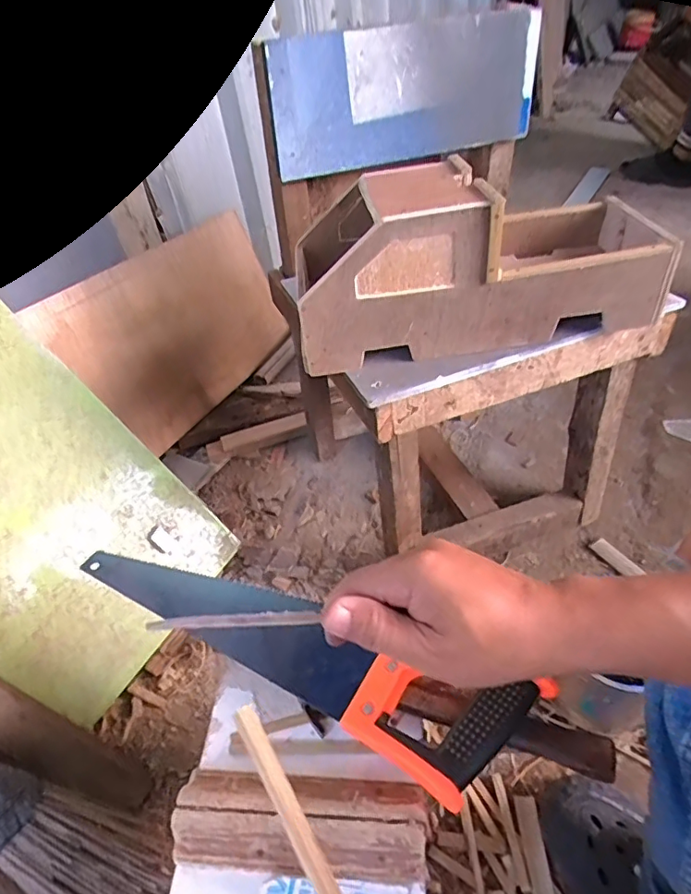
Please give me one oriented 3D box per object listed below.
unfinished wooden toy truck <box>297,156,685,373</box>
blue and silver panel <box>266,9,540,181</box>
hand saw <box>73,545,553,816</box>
[{"bbox_3d":[0.142,-0.222,0.605,0.386,0.151,0.176,-5,46,2],"label":"unfinished wooden toy truck"},{"bbox_3d":[0.077,-0.450,0.689,0.343,0.147,0.027,-15,46,-8],"label":"blue and silver panel"},{"bbox_3d":[-0.060,0.170,0.455,0.420,0.028,0.102,13,49,19],"label":"hand saw"}]

